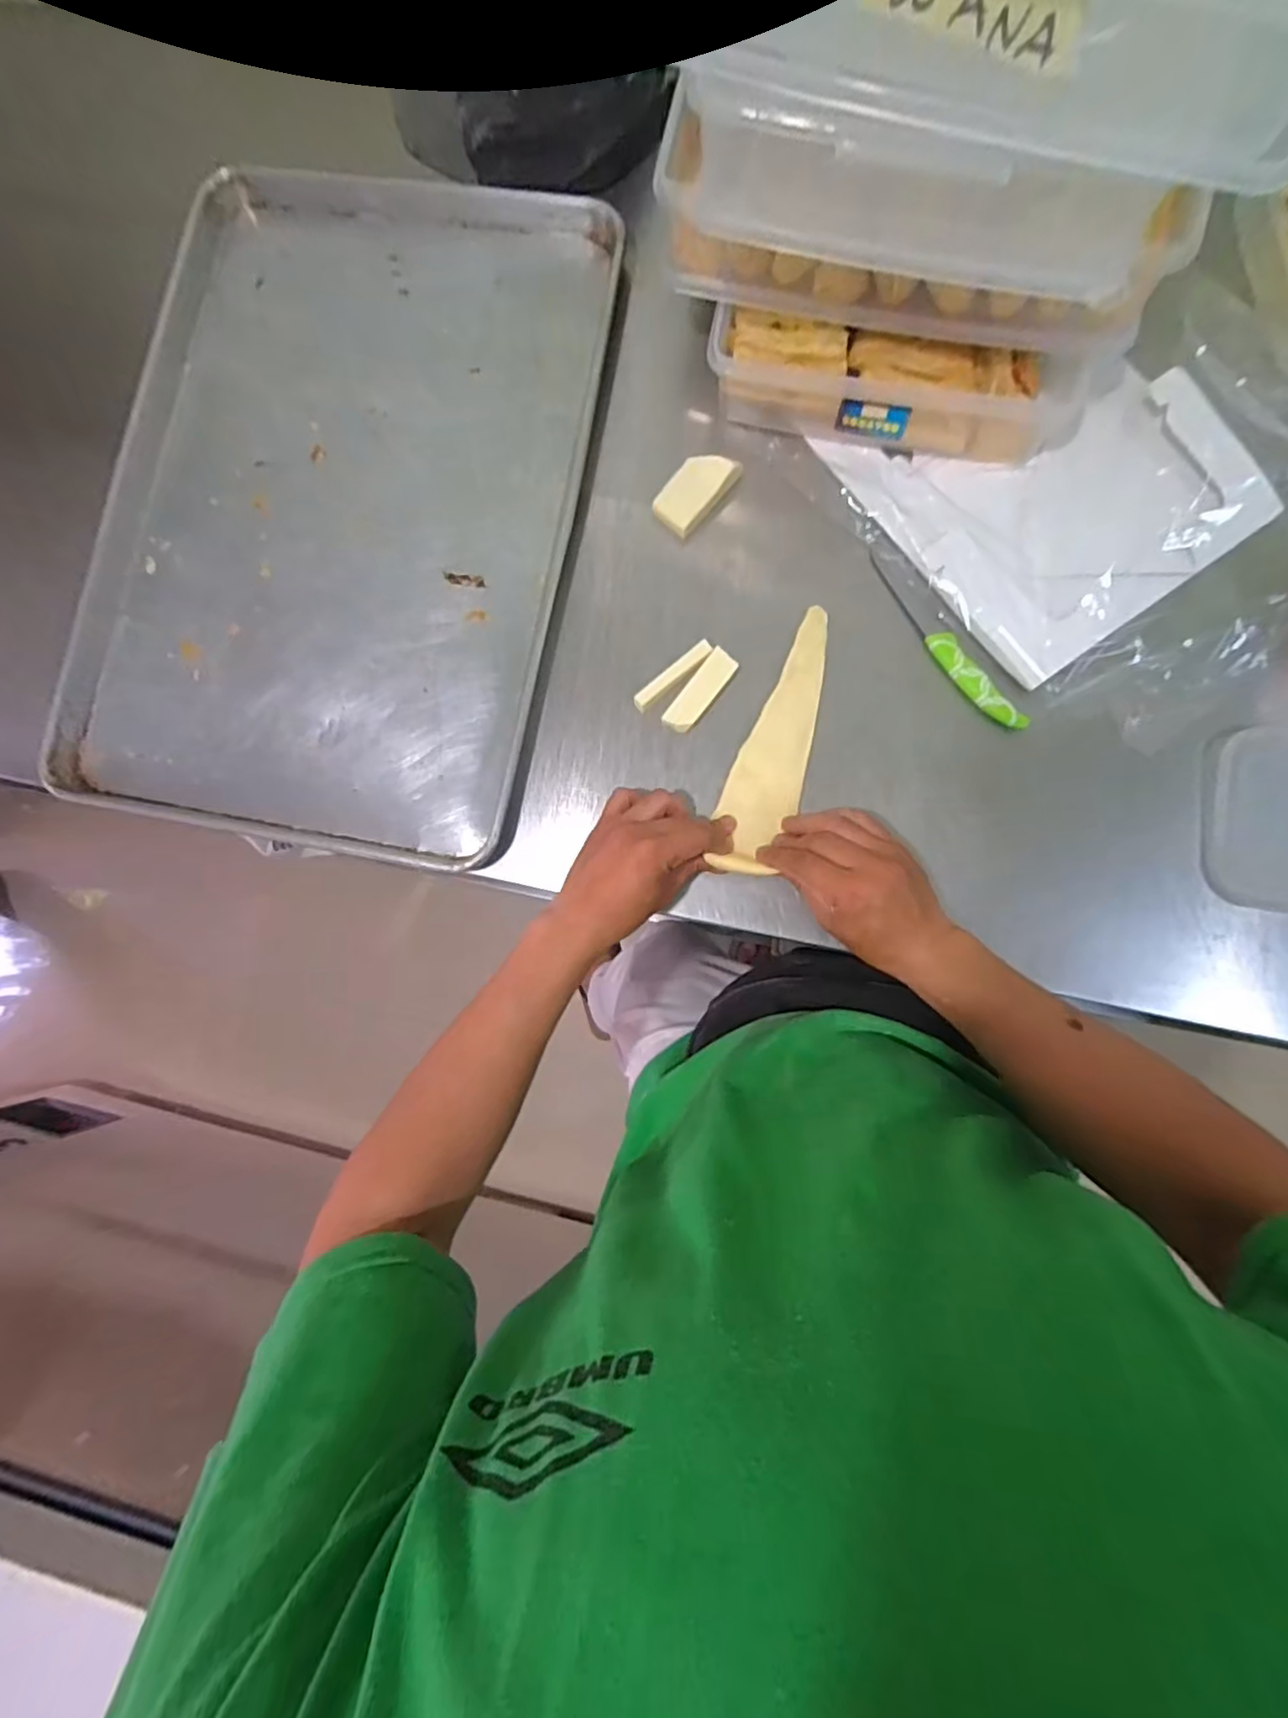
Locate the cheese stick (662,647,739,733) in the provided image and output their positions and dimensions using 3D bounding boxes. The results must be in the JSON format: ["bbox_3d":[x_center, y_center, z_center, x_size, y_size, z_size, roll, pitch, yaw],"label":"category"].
[{"bbox_3d":[0.048,-0.138,0.545,0.025,0.012,0.076,37,89,7],"label":"cheese stick"}]

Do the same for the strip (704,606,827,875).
[{"bbox_3d":[0.110,-0.096,0.533,0.058,0.020,0.229,19,80,6],"label":"strip"}]

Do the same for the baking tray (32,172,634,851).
[{"bbox_3d":[-0.271,-0.328,0.580,0.421,0.028,0.625,9,86,6],"label":"baking tray"}]

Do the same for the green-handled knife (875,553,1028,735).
[{"bbox_3d":[0.243,-0.180,0.530,0.027,0.015,0.185,-31,83,2],"label":"green-handled knife"}]

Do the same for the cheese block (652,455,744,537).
[{"bbox_3d":[0.044,-0.315,0.561,0.042,0.017,0.072,39,89,7],"label":"cheese block"}]

